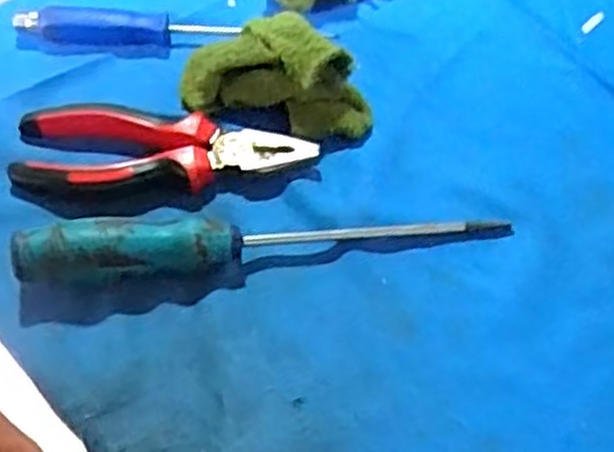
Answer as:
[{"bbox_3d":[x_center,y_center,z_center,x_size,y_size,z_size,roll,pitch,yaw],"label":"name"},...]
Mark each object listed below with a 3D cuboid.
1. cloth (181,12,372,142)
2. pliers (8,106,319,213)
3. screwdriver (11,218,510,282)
[{"bbox_3d":[-0.015,-0.088,0.451,0.107,0.045,0.062,7,57,1],"label":"cloth"},{"bbox_3d":[-0.077,-0.036,0.428,0.155,0.018,0.056,1,57,-3],"label":"pliers"},{"bbox_3d":[-0.018,0.008,0.398,0.243,0.032,0.023,-5,58,-7],"label":"screwdriver"}]

